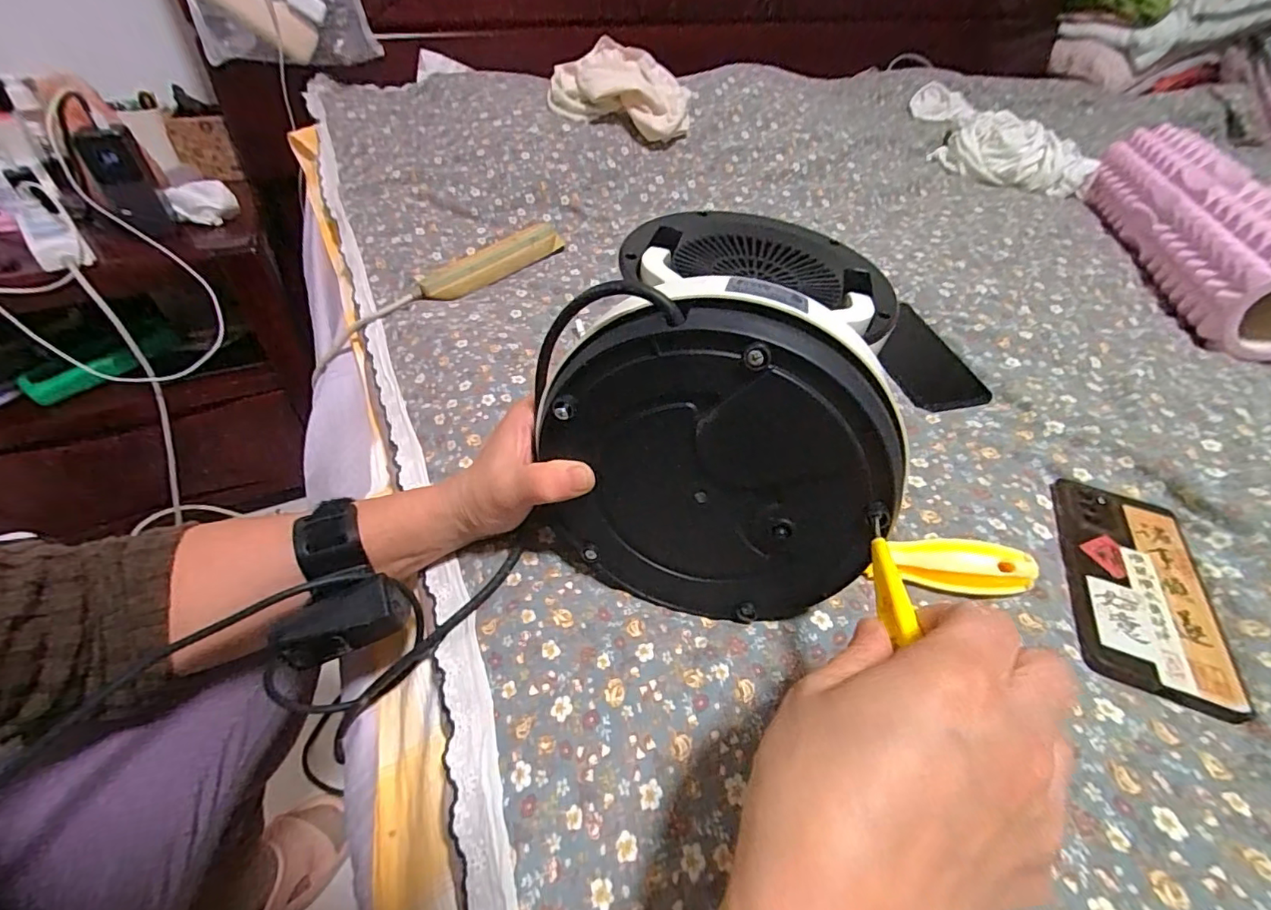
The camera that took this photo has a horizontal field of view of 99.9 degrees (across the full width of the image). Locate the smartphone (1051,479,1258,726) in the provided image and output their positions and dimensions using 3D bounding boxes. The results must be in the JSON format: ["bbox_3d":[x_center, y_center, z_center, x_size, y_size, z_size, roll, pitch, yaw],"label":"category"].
[{"bbox_3d":[0.322,0.079,0.340,0.078,0.009,0.162,18,46,15],"label":"smartphone"}]

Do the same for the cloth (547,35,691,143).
[{"bbox_3d":[-0.026,-0.507,0.769,0.197,0.118,0.073,-4,44,-7],"label":"cloth"}]

